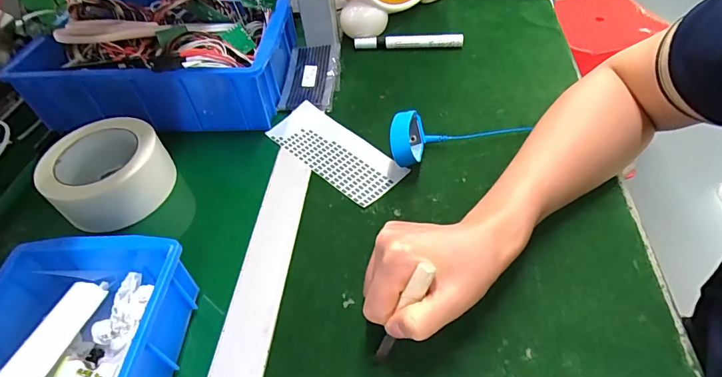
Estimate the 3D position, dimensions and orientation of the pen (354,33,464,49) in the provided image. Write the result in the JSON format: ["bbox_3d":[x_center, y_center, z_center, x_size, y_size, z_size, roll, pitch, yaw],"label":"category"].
[{"bbox_3d":[0.063,-0.198,0.567,0.143,0.019,0.012,1,49,6],"label":"pen"}]

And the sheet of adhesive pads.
[{"bbox_3d":[-0.031,-0.042,0.451,0.063,0.009,0.161,-38,56,-25],"label":"sheet of adhesive pads"}]

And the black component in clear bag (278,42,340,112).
[{"bbox_3d":[-0.062,-0.141,0.527,0.066,0.020,0.109,2,49,7],"label":"black component in clear bag"}]

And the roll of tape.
[{"bbox_3d":[-0.251,-0.019,0.425,0.107,0.059,0.107,-3,49,3],"label":"roll of tape"}]

